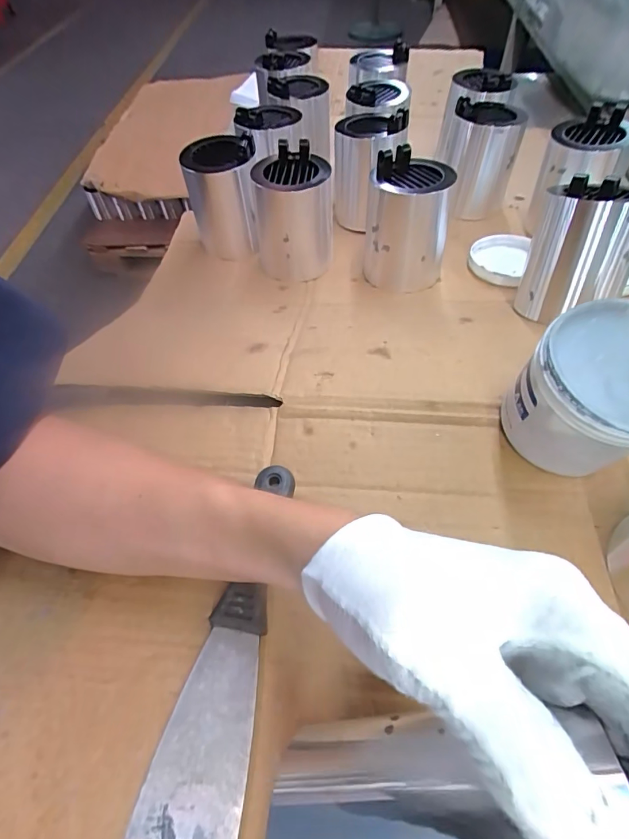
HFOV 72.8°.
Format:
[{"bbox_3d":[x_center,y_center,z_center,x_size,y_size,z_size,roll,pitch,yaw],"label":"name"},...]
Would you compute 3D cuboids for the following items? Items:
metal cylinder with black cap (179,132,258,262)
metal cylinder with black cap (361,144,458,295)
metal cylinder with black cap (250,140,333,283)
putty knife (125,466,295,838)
[{"bbox_3d":[-0.108,-0.270,0.521,0.085,0.115,0.081,-5,55,-1],"label":"metal cylinder with black cap"},{"bbox_3d":[0.101,-0.212,0.468,0.083,0.116,0.084,7,56,7],"label":"metal cylinder with black cap"},{"bbox_3d":[-0.026,-0.234,0.489,0.091,0.108,0.092,-7,55,-2],"label":"metal cylinder with black cap"},{"bbox_3d":[-0.047,0.114,0.238,0.046,0.016,0.185,5,57,7],"label":"putty knife"}]

